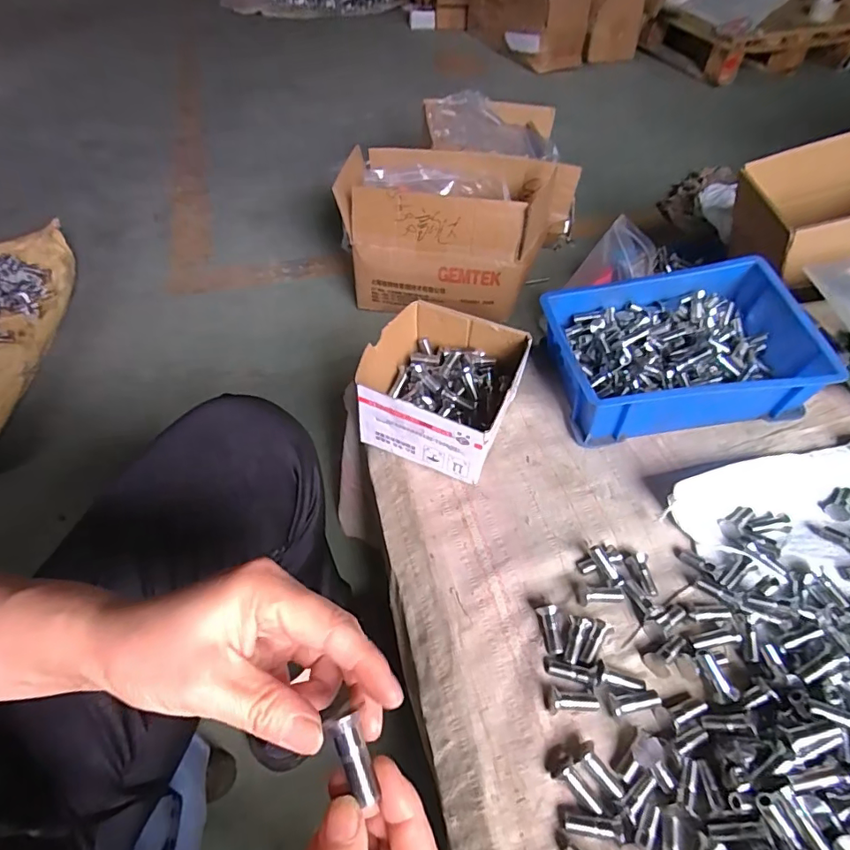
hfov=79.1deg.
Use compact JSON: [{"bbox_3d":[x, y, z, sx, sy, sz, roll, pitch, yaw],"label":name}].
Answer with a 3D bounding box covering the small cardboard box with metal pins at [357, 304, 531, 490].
[{"bbox_3d":[0.015,-0.034,0.530,0.141,0.092,0.149,19,52,13],"label":"small cardboard box with metal pins"}]

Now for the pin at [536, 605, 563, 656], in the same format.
[{"bbox_3d":[0.099,0.161,0.404,0.013,0.017,0.035,-3,50,-3],"label":"pin"}]

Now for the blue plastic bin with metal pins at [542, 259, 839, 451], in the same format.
[{"bbox_3d":[0.269,-0.076,0.554,0.250,0.099,0.167,-3,50,-5],"label":"blue plastic bin with metal pins"}]

